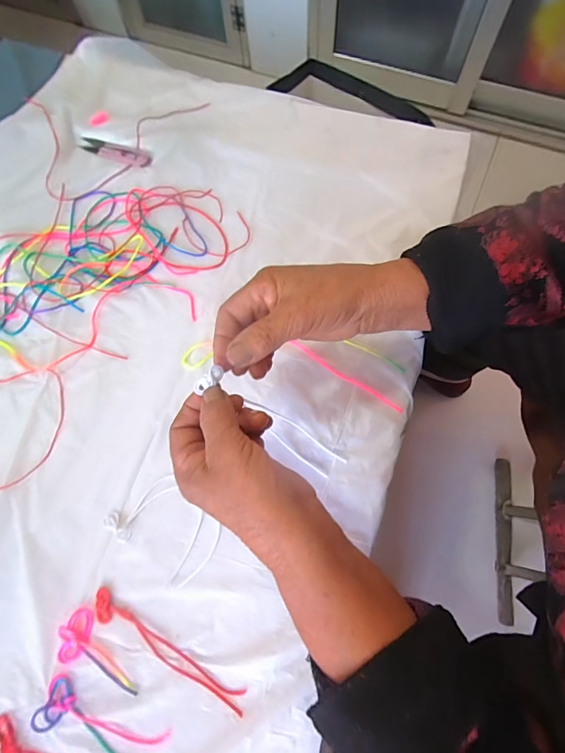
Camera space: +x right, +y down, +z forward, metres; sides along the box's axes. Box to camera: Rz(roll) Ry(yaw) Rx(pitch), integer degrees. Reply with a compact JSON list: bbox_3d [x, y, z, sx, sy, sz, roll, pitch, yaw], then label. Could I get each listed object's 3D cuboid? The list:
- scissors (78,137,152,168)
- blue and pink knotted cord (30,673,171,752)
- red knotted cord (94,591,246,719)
[{"bbox_3d":[-0.212,-0.285,0.478,0.102,0.006,0.023,22,74,9],"label":"scissors"},{"bbox_3d":[-0.141,0.272,0.290,0.101,0.004,0.036,20,74,9],"label":"blue and pink knotted cord"},{"bbox_3d":[-0.096,0.223,0.307,0.148,0.004,0.019,28,75,11],"label":"red knotted cord"}]

